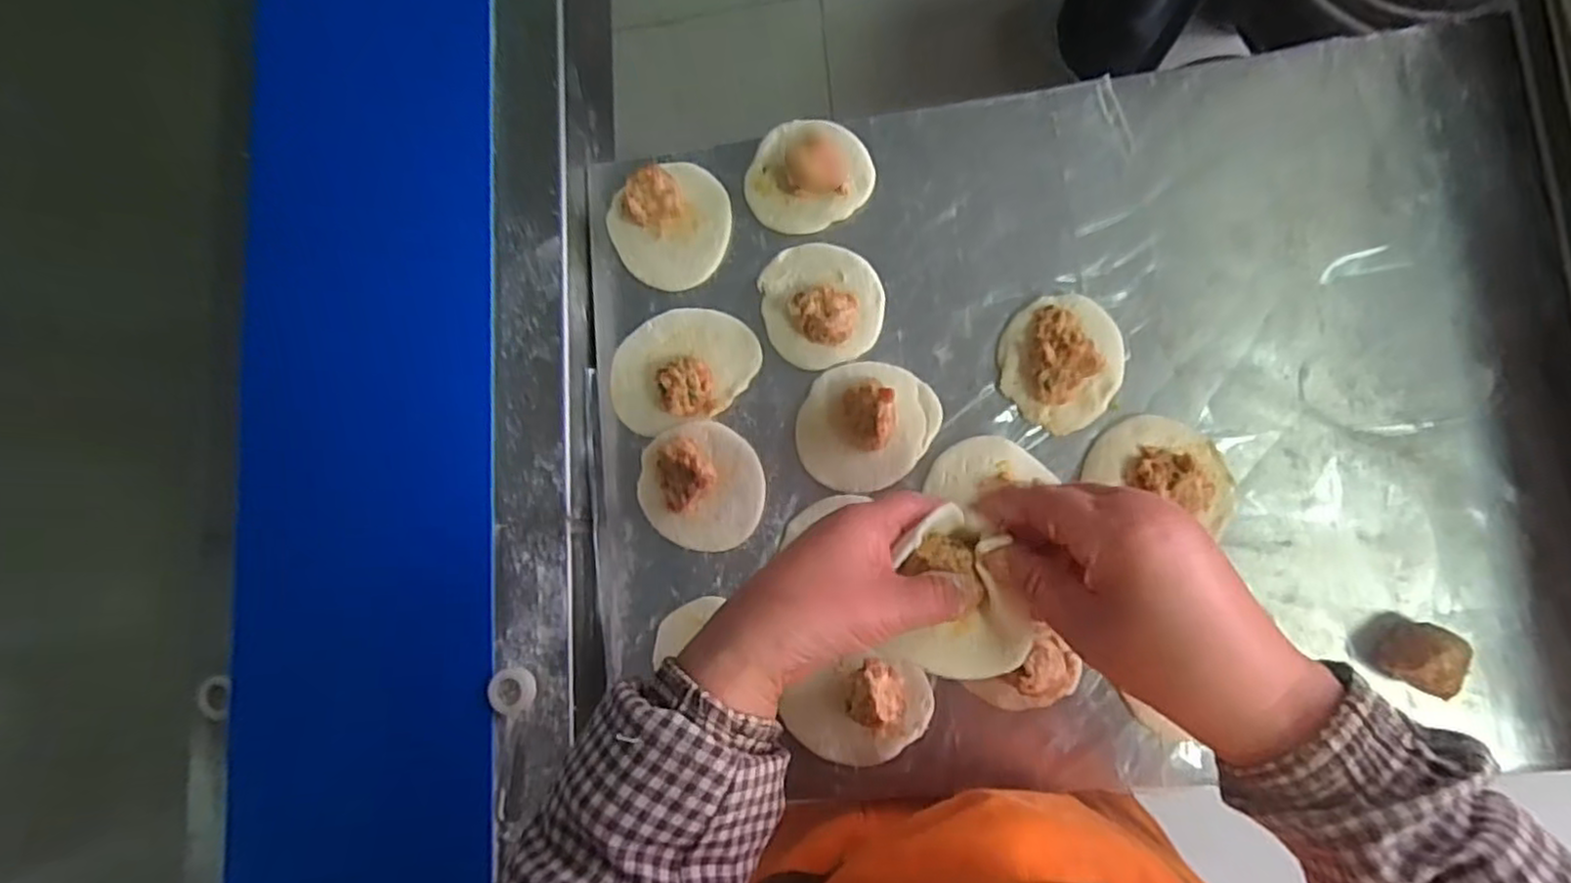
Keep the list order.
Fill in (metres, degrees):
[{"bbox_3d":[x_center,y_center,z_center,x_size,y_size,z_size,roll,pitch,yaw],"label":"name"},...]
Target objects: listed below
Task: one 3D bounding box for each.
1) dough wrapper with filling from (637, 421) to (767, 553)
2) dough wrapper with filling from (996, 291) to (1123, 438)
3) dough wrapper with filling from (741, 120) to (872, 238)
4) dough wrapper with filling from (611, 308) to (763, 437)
[{"bbox_3d":[-0.062,0.033,0.509,0.089,0.027,0.087,-5,83,8],"label":"dough wrapper with filling"},{"bbox_3d":[0.188,-0.057,0.483,0.081,0.032,0.089,-1,83,8],"label":"dough wrapper with filling"},{"bbox_3d":[0.017,-0.195,0.533,0.084,0.019,0.083,-1,83,8],"label":"dough wrapper with filling"},{"bbox_3d":[-0.079,-0.055,0.521,0.113,0.024,0.087,-20,81,6],"label":"dough wrapper with filling"}]

